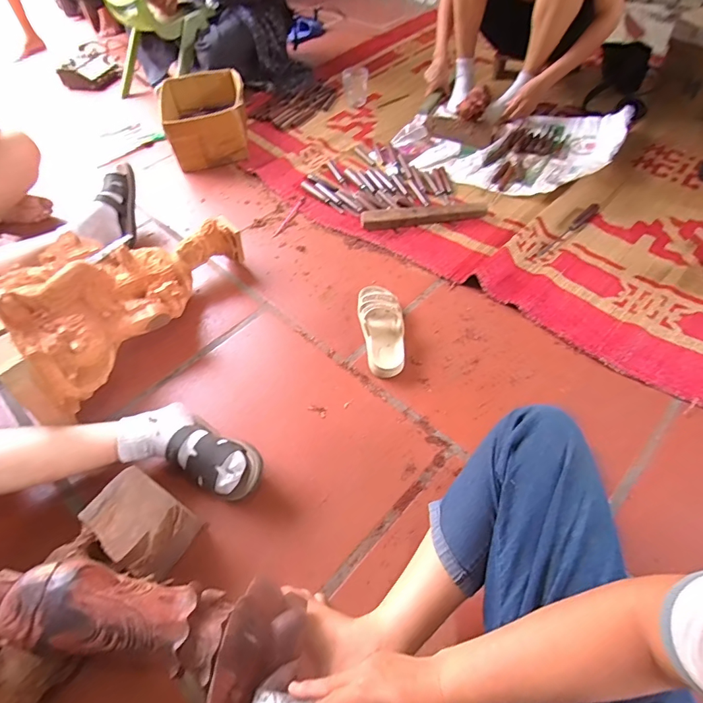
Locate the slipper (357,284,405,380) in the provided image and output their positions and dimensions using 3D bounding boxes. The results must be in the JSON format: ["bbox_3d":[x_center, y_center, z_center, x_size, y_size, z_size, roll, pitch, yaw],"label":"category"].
[{"bbox_3d":[0.065,-0.052,0.903,0.094,0.048,0.230,-4,55,-1],"label":"slipper"}]

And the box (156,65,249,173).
[{"bbox_3d":[-0.461,-0.755,1.375,0.250,0.150,0.313,-14,55,-7],"label":"box"}]

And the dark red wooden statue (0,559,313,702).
[{"bbox_3d":[-0.249,0.340,0.502,0.403,0.116,0.166,16,56,1],"label":"dark red wooden statue"}]

